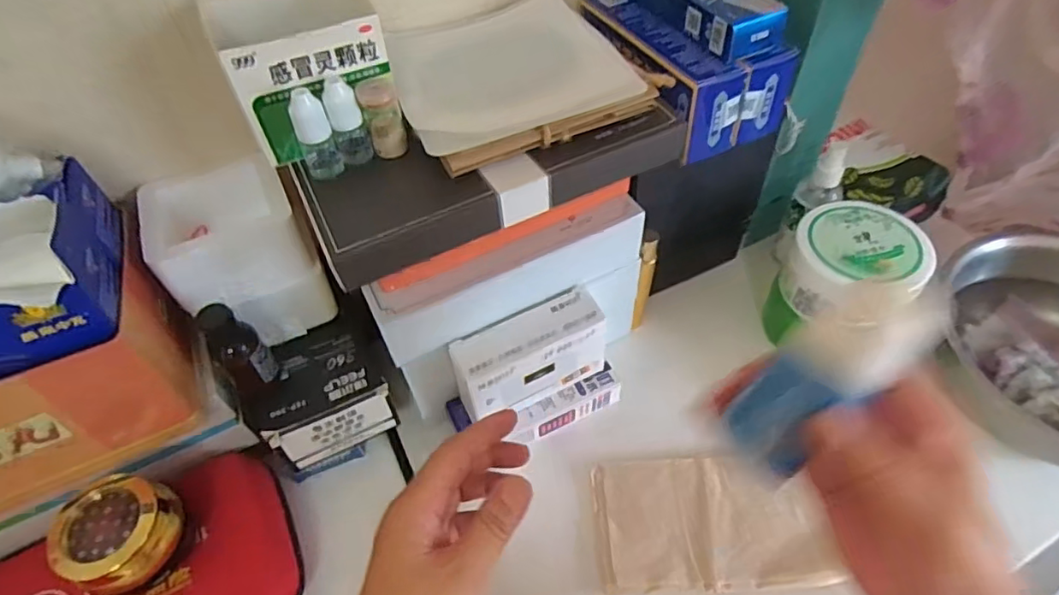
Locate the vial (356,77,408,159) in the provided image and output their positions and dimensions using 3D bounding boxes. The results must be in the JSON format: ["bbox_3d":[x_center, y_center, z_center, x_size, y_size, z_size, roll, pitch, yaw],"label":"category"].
[{"bbox_3d":[-0.086,-0.106,0.341,0.021,0.045,0.017,-14,52,-6],"label":"vial"}]

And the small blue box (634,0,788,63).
[{"bbox_3d":[0.118,-0.215,0.410,0.047,0.027,0.141,-22,54,-12],"label":"small blue box"}]

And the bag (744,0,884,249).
[{"bbox_3d":[0.202,-0.181,0.508,0.096,0.231,0.138,-12,52,-5],"label":"bag"}]

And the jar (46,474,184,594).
[{"bbox_3d":[-0.249,0.142,0.351,0.054,0.043,0.064,13,54,14],"label":"jar"}]

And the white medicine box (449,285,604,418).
[{"bbox_3d":[0.002,0.045,0.433,0.115,0.073,0.039,-24,54,-14],"label":"white medicine box"}]

